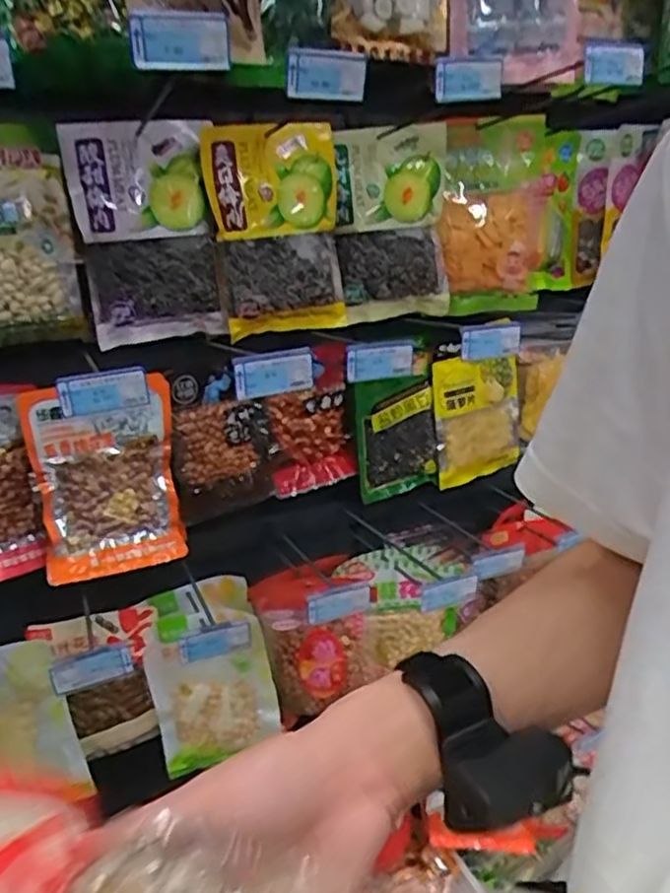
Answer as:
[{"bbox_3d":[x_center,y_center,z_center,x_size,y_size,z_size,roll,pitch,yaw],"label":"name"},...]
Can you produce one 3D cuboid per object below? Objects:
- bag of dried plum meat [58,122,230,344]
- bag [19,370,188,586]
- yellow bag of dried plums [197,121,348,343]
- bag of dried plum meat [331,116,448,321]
[{"bbox_3d":[-0.233,-0.264,0.882,0.166,0.258,0.026,-12,22,-18],"label":"bag of dried plum meat"},{"bbox_3d":[-0.288,0.042,0.896,0.172,0.238,0.032,-11,17,-24],"label":"bag"},{"bbox_3d":[-0.073,-0.284,0.936,0.179,0.263,0.024,-13,23,-21],"label":"yellow bag of dried plums"},{"bbox_3d":[0.082,-0.321,1.015,0.163,0.256,0.027,-9,19,-14],"label":"bag of dried plum meat"}]

